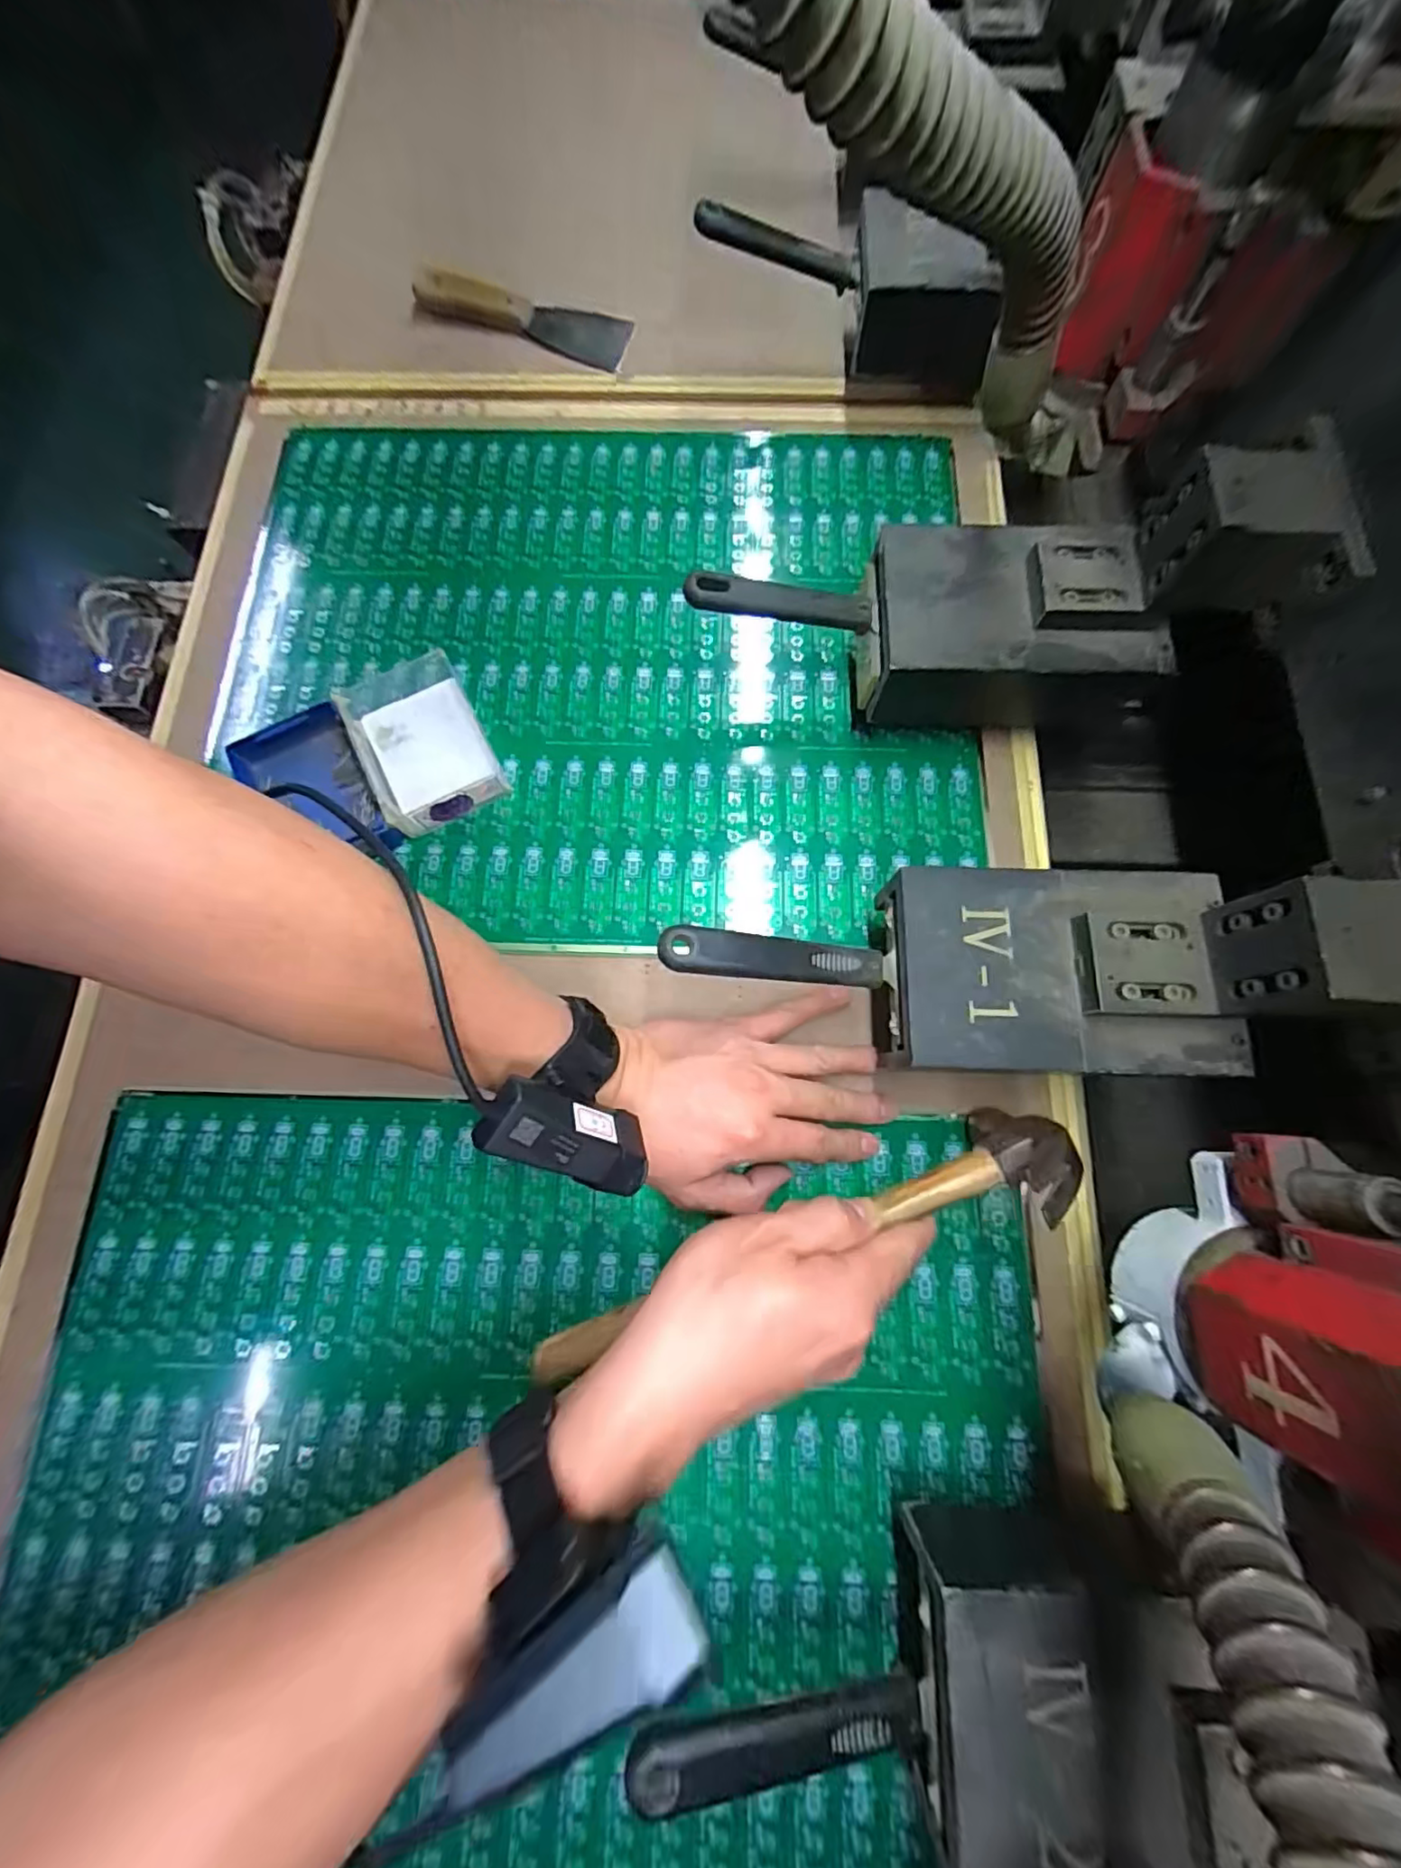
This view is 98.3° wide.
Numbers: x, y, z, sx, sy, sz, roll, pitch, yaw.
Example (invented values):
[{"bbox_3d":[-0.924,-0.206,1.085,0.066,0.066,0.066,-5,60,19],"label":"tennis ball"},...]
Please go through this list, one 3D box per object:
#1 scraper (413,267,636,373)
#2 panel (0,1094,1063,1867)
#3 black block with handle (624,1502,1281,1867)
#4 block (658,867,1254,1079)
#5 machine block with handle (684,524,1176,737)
[{"bbox_3d":[-0.159,-0.555,0.537,0.204,0.016,0.057,22,77,6],"label":"scraper"},{"bbox_3d":[-0.094,0.321,0.316,0.548,0.007,0.438,1,76,1],"label":"panel"},{"bbox_3d":[0.093,0.323,0.259,0.231,0.085,0.112,-3,76,0],"label":"black block with handle"},{"bbox_3d":[0.126,0.017,0.313,0.277,0.046,0.104,2,76,1],"label":"block"},{"bbox_3d":[0.137,-0.194,0.398,0.271,0.100,0.097,3,76,1],"label":"machine block with handle"}]

